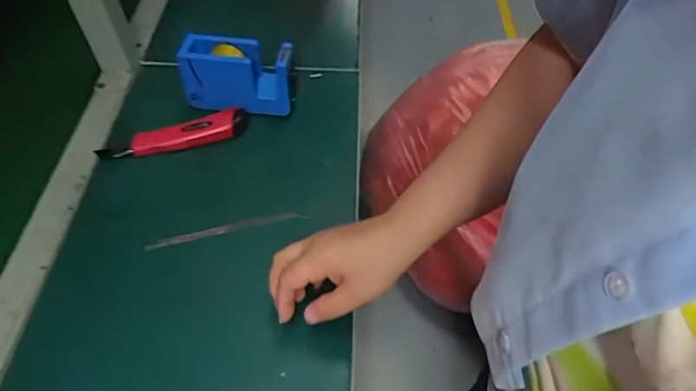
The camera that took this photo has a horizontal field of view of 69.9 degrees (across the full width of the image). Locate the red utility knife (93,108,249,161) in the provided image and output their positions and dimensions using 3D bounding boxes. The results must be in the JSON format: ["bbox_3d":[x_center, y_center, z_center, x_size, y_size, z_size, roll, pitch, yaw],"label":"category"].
[{"bbox_3d":[-0.207,-0.071,0.595,0.175,0.020,0.032,-17,55,-13],"label":"red utility knife"}]

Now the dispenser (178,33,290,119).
[{"bbox_3d":[-0.135,-0.145,0.615,0.132,0.085,0.051,4,53,2],"label":"dispenser"}]

